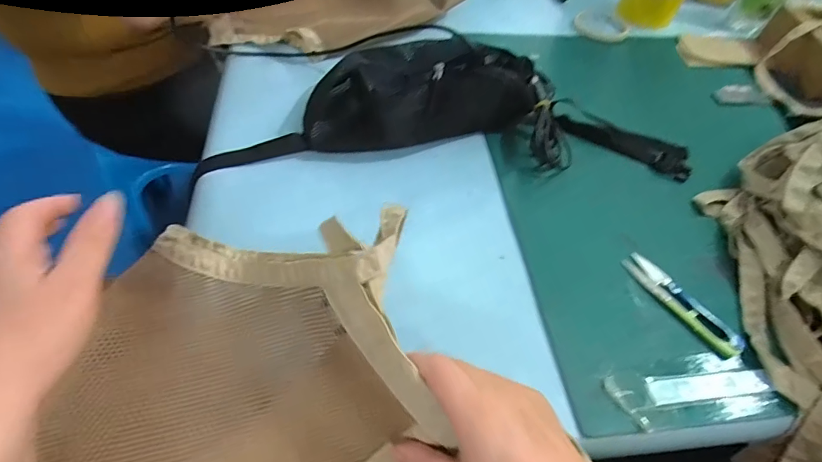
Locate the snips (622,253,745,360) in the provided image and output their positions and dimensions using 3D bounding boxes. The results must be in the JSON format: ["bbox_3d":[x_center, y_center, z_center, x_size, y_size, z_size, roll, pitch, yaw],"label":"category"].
[{"bbox_3d":[0.261,0.066,0.425,0.034,0.008,0.120,-24,60,-22],"label":"snips"}]

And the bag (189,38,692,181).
[{"bbox_3d":[0.055,-0.151,0.516,0.565,0.098,0.162,0,54,-6],"label":"bag"}]

